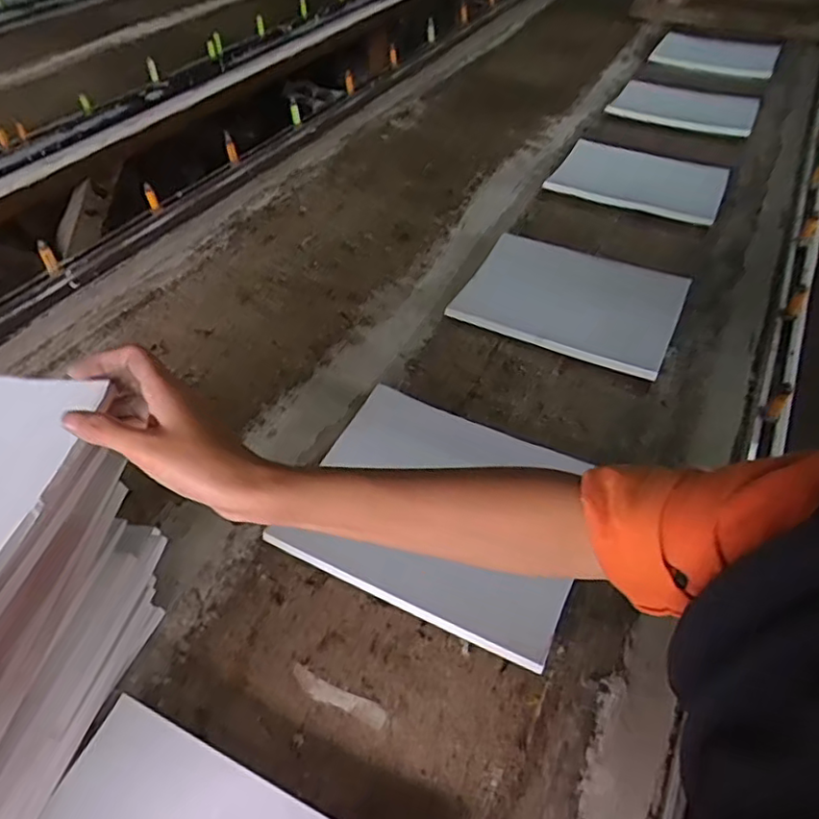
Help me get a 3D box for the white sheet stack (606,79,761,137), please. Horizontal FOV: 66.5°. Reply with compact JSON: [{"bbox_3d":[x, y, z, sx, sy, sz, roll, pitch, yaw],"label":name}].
[{"bbox_3d":[0.609,-0.676,1.378,0.293,0.022,0.213,20,49,18],"label":"white sheet stack"}]

